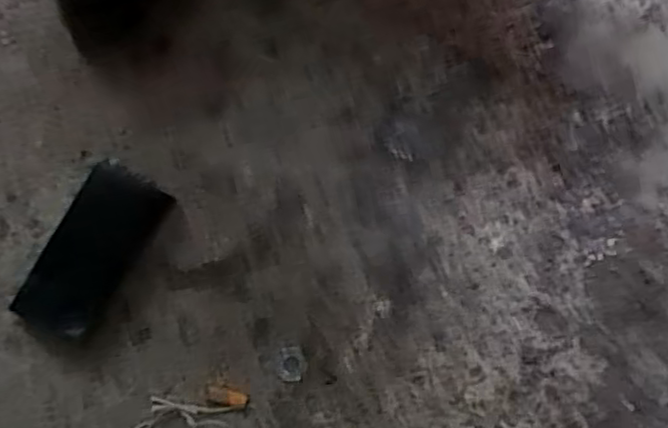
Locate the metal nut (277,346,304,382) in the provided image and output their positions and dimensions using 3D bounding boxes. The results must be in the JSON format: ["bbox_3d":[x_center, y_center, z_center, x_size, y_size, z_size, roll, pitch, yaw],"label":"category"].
[{"bbox_3d":[-0.033,0.113,0.531,0.021,0.004,0.026,-2,76,1],"label":"metal nut"}]

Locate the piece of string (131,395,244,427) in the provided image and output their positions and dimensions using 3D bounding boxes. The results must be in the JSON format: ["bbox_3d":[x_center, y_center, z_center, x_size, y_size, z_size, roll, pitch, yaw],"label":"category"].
[{"bbox_3d":[-0.109,0.158,0.514,0.079,0.008,0.043,5,76,3],"label":"piece of string"}]

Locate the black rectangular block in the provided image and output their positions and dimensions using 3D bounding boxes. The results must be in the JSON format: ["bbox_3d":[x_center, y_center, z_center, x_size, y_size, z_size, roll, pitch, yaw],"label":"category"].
[{"bbox_3d":[-0.186,0.027,0.544,0.067,0.021,0.133,25,78,8],"label":"black rectangular block"}]

